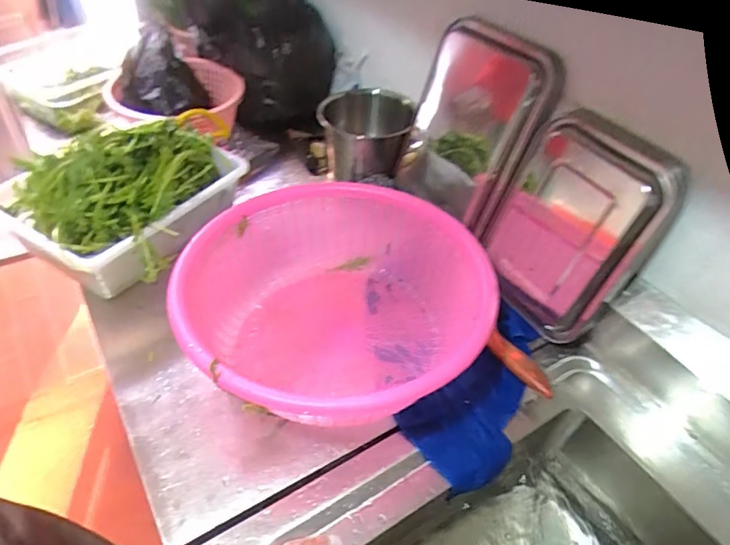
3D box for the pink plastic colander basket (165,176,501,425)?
[{"bbox_3d":[-0.044,0.037,0.621,0.342,0.131,0.337,4,43,-3],"label":"pink plastic colander basket"}]

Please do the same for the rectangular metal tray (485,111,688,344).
[{"bbox_3d":[0.258,-0.054,0.659,0.057,0.268,0.184,-10,45,-36],"label":"rectangular metal tray"}]

